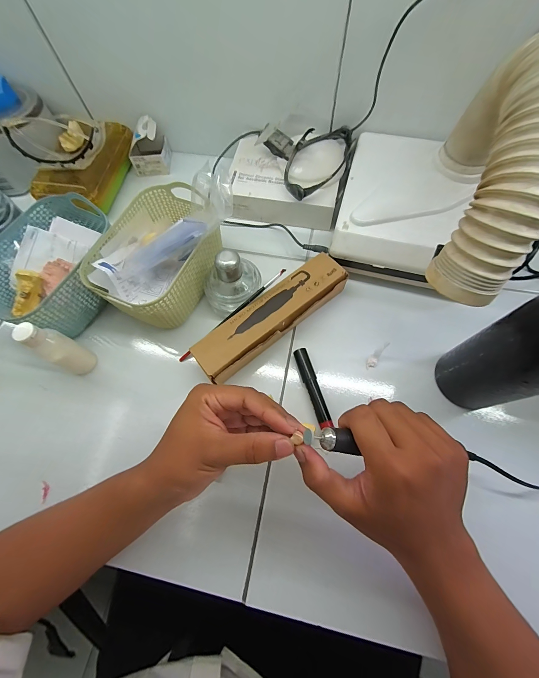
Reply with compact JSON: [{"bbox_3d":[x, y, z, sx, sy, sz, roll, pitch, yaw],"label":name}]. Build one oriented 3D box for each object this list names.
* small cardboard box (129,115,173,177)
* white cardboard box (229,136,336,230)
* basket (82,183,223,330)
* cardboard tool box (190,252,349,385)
[{"bbox_3d":[-0.203,-0.322,0.477,0.059,0.065,0.065,-7,68,0],"label":"small cardboard box"},{"bbox_3d":[0.022,-0.241,0.442,0.160,0.050,0.126,7,69,5],"label":"white cardboard box"},{"bbox_3d":[-0.138,-0.106,0.365,0.122,0.075,0.165,28,72,13],"label":"basket"},{"bbox_3d":[0.005,-0.026,0.361,0.208,0.037,0.058,-36,71,-11],"label":"cardboard tool box"}]

